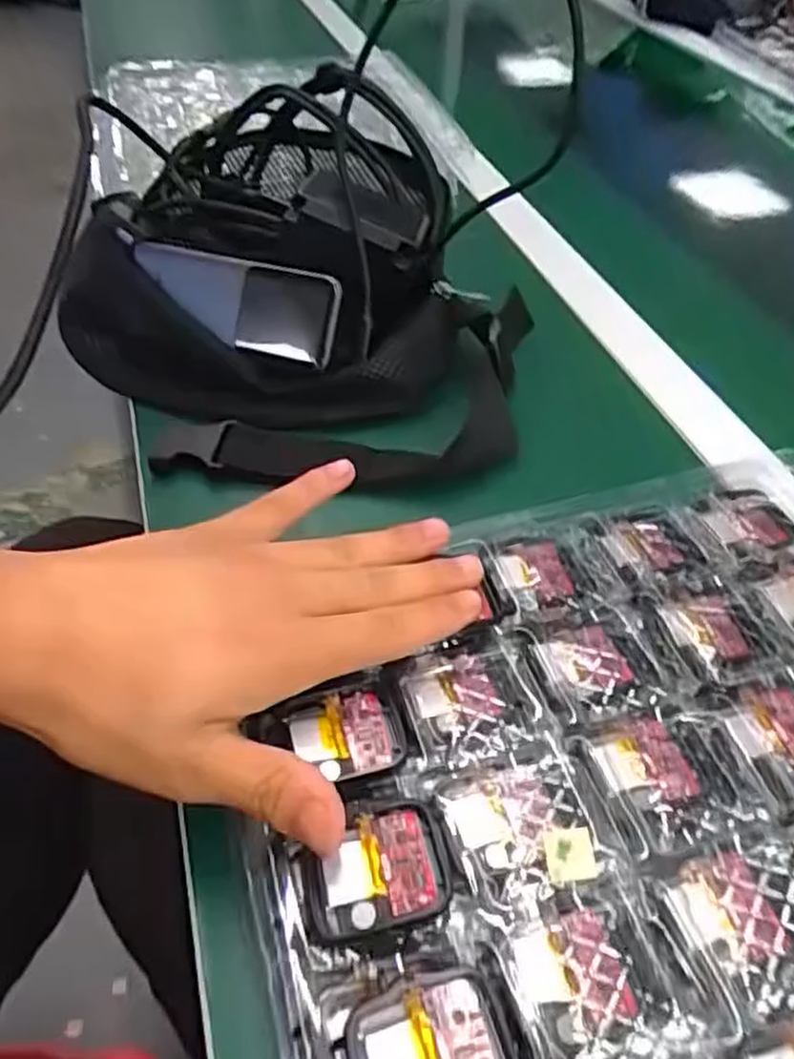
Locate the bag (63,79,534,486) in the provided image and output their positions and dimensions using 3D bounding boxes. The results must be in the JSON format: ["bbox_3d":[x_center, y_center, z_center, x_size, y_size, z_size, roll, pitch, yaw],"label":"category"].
[{"bbox_3d":[-0.056,-0.162,0.459,0.259,0.118,0.278,5,47,3],"label":"bag"}]

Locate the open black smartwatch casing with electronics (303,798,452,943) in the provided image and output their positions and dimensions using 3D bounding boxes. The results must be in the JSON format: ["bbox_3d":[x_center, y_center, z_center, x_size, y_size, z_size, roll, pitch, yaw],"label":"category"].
[{"bbox_3d":[-0.007,0.109,0.240,0.045,0.014,0.036,-9,50,-13],"label":"open black smartwatch casing with electronics"}]

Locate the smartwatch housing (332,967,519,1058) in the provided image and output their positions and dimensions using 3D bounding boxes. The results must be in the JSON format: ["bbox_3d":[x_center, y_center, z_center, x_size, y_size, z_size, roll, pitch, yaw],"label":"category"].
[{"bbox_3d":[0.010,0.144,0.206,0.045,0.011,0.036,-13,49,-14],"label":"smartwatch housing"}]

